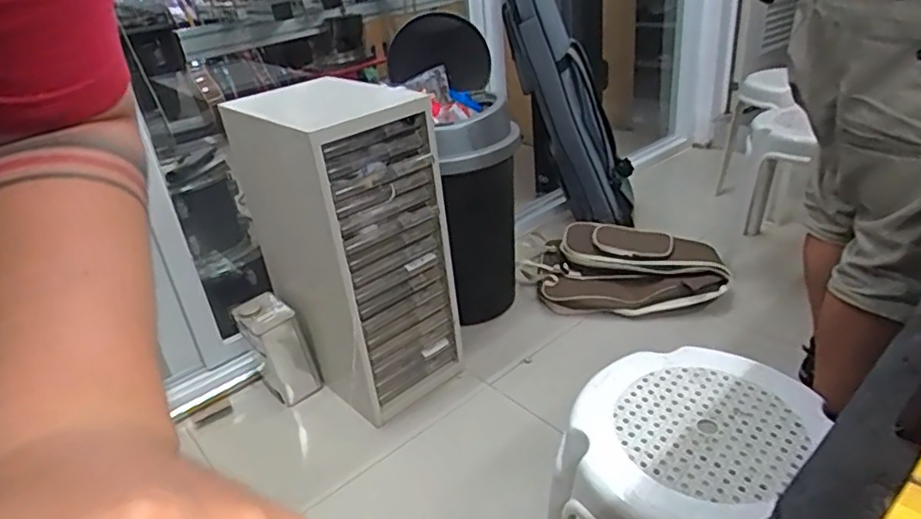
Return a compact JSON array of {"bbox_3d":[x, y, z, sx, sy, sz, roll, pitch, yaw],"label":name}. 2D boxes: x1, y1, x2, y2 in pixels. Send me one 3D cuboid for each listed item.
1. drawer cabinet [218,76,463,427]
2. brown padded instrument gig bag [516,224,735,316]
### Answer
[{"bbox_3d":[-0.256,-0.020,1.413,0.302,0.675,0.408,-26,34,-32],"label":"drawer cabinet"},{"bbox_3d":[0.469,0.023,1.765,0.576,0.124,0.323,3,30,17],"label":"brown padded instrument gig bag"}]

